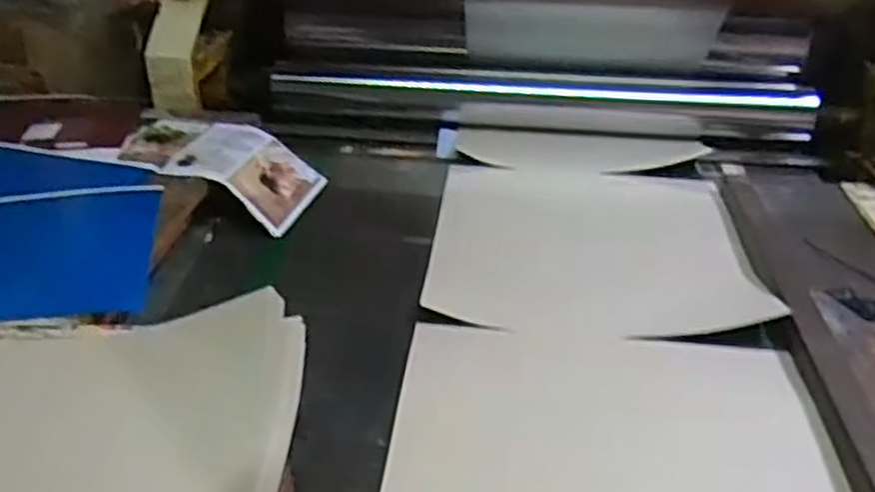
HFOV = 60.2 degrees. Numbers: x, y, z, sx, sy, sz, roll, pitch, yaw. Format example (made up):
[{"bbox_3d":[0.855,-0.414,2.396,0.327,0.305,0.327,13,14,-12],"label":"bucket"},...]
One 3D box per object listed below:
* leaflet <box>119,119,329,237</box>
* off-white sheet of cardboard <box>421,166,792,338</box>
[{"bbox_3d":[-0.350,-0.120,1.184,0.306,0.080,0.191,9,33,13],"label":"leaflet"},{"bbox_3d":[0.215,-0.017,1.118,0.428,0.025,0.473,0,30,5],"label":"off-white sheet of cardboard"}]

